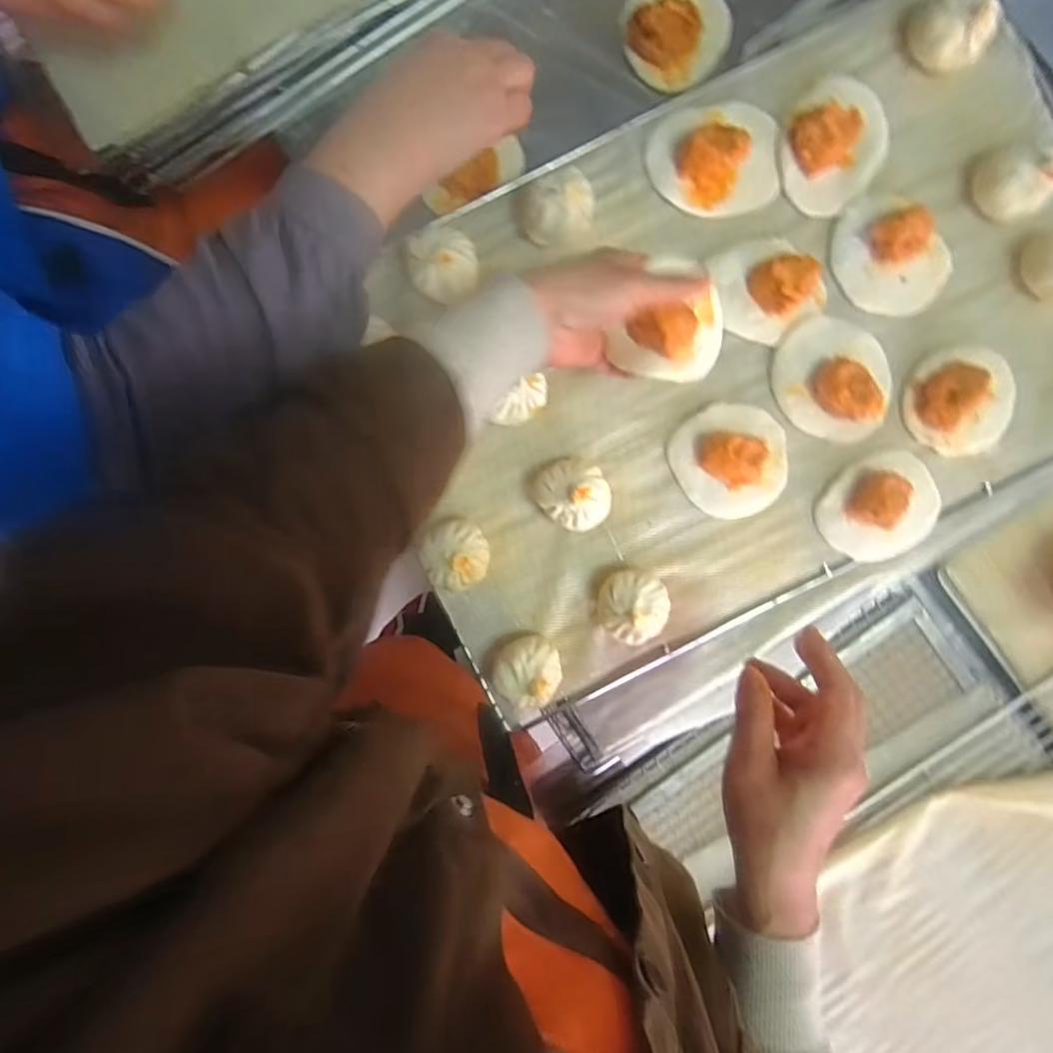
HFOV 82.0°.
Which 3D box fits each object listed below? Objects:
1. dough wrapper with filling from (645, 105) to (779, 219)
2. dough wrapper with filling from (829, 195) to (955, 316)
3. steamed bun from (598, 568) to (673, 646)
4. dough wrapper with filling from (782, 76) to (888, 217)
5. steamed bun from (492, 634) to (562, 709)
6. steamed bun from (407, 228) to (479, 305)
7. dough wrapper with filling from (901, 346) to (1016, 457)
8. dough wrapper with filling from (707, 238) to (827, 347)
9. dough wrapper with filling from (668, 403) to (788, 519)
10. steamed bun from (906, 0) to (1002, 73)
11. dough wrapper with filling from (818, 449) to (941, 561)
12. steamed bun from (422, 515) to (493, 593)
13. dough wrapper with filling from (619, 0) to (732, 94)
[{"bbox_3d":[0.145,-0.278,0.451,0.099,0.029,0.082,-6,96,-1],"label":"dough wrapper with filling"},{"bbox_3d":[0.288,-0.212,0.462,0.084,0.034,0.092,-26,96,2],"label":"dough wrapper with filling"},{"bbox_3d":[0.083,0.061,0.477,0.054,0.047,0.054,0,96,-1],"label":"steamed bun"},{"bbox_3d":[0.233,-0.290,0.451,0.080,0.025,0.087,0,96,-1],"label":"dough wrapper with filling"},{"bbox_3d":[0.001,0.112,0.477,0.051,0.045,0.050,-3,96,-1],"label":"steamed bun"},{"bbox_3d":[-0.060,-0.192,0.446,0.047,0.044,0.055,-4,96,-1],"label":"steamed bun"},{"bbox_3d":[0.347,-0.098,0.476,0.087,0.022,0.082,-13,96,0],"label":"dough wrapper with filling"},{"bbox_3d":[0.187,-0.187,0.466,0.073,0.026,0.080,0,96,-1],"label":"dough wrapper with filling"},{"bbox_3d":[0.165,-0.054,0.473,0.087,0.030,0.087,0,96,-1],"label":"dough wrapper with filling"},{"bbox_3d":[0.308,-0.361,0.438,0.046,0.033,0.058,-44,95,3],"label":"steamed bun"},{"bbox_3d":[0.288,-0.012,0.479,0.094,0.034,0.087,0,96,-1],"label":"dough wrapper with filling"},{"bbox_3d":[-0.054,0.021,0.465,0.048,0.044,0.051,0,96,-1],"label":"steamed bun"},{"bbox_3d":[0.124,-0.416,0.504,0.089,0.026,0.085,0,94,-1],"label":"dough wrapper with filling"}]

